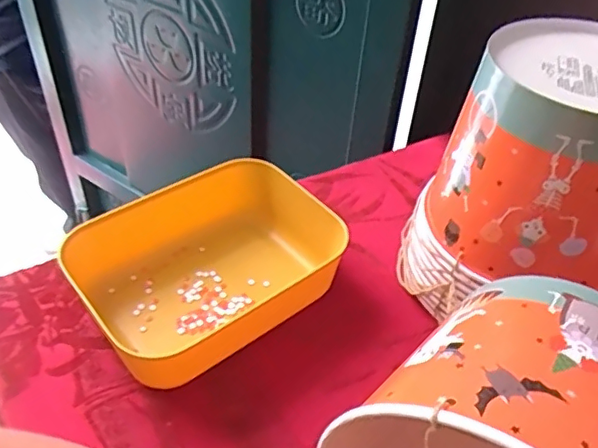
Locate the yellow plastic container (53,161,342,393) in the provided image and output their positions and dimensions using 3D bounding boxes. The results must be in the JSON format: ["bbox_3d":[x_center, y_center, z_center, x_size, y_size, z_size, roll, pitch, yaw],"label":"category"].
[{"bbox_3d":[-0.056,0.028,0.440,0.204,0.055,0.143,-25,50,-28],"label":"yellow plastic container"}]

